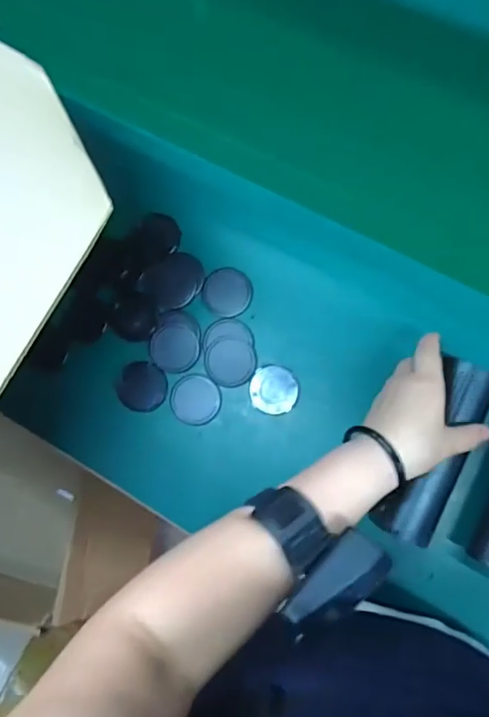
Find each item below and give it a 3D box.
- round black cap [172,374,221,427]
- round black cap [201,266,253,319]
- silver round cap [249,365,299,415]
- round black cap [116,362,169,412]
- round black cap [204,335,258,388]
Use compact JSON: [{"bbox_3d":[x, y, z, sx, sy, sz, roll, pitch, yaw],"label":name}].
[{"bbox_3d":[-0.050,0.041,0.521,0.050,0.004,0.049,-1,84,8],"label":"round black cap"},{"bbox_3d":[-0.017,-0.069,0.534,0.052,0.004,0.049,-1,84,8],"label":"round black cap"},{"bbox_3d":[0.030,0.031,0.516,0.047,0.004,0.047,-1,84,8],"label":"silver round cap"},{"bbox_3d":[-0.104,0.029,0.529,0.049,0.006,0.049,-1,84,8],"label":"round black cap"},{"bbox_3d":[-0.014,0.002,0.523,0.050,0.004,0.053,-1,84,8],"label":"round black cap"}]

